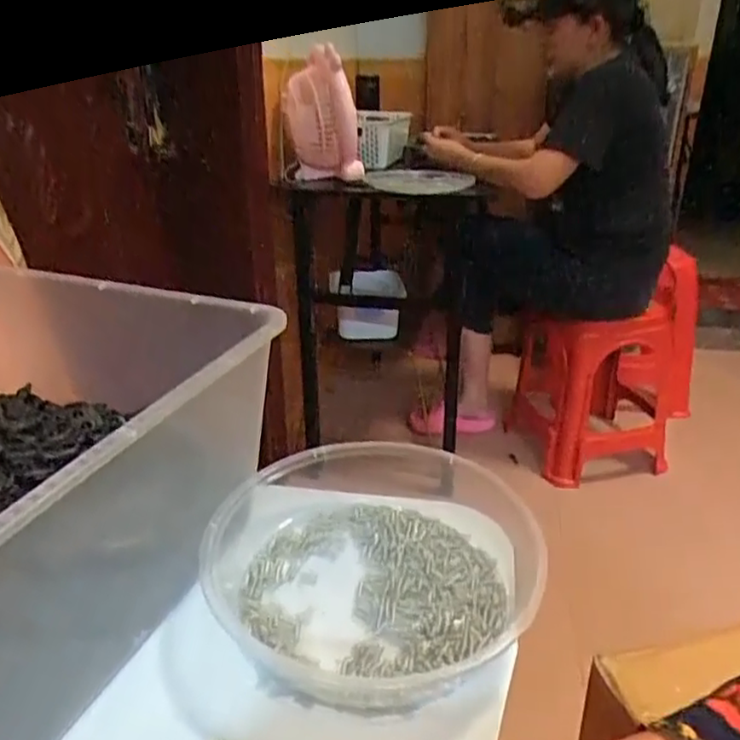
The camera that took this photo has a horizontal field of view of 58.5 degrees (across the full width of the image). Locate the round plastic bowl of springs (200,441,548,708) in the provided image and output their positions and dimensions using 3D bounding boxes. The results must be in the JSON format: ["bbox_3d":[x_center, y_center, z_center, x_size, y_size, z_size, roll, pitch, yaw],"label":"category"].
[{"bbox_3d":[0.006,0.098,0.398,0.187,0.052,0.194,2,26,-1],"label":"round plastic bowl of springs"}]

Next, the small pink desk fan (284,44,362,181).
[{"bbox_3d":[-0.092,-0.500,1.303,0.149,0.235,0.119,0,26,-4],"label":"small pink desk fan"}]

